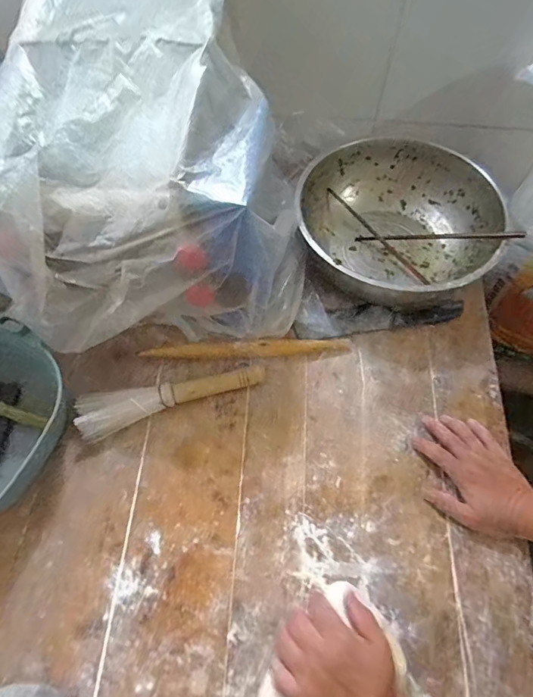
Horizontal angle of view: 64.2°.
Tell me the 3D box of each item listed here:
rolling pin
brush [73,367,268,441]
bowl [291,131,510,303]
[{"bbox_3d":[-0.027,0.003,0.620,0.298,0.026,0.022,-5,62,-1],"label":"rolling pin"},{"bbox_3d":[-0.122,0.070,0.574,0.251,0.039,0.059,-11,63,-5],"label":"brush"},{"bbox_3d":[0.196,-0.185,0.663,0.294,0.109,0.294,0,62,1],"label":"bowl"}]

